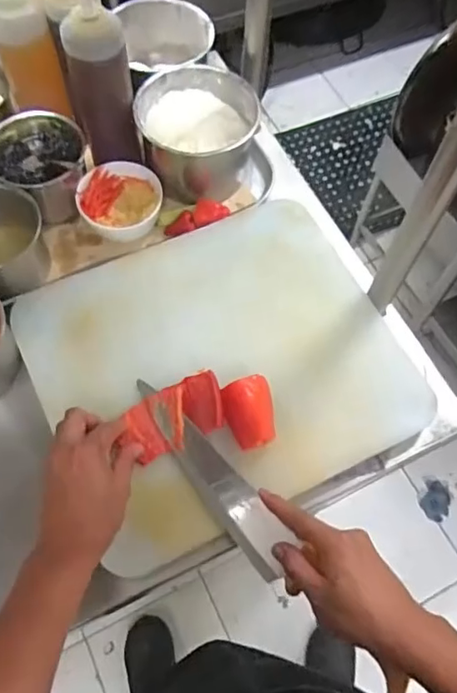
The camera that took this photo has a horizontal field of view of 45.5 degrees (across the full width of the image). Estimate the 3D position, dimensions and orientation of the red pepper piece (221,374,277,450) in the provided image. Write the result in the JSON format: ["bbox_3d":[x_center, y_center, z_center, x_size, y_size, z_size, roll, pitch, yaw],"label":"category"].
[{"bbox_3d":[0.025,0.069,0.567,0.051,0.032,0.066,-17,66,-10],"label":"red pepper piece"}]

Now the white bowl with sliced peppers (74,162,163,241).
[{"bbox_3d":[-0.138,-0.179,0.695,0.098,0.052,0.097,1,64,-1],"label":"white bowl with sliced peppers"}]

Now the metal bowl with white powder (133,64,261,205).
[{"bbox_3d":[-0.039,-0.280,0.716,0.148,0.100,0.133,-12,65,-7],"label":"metal bowl with white powder"}]

